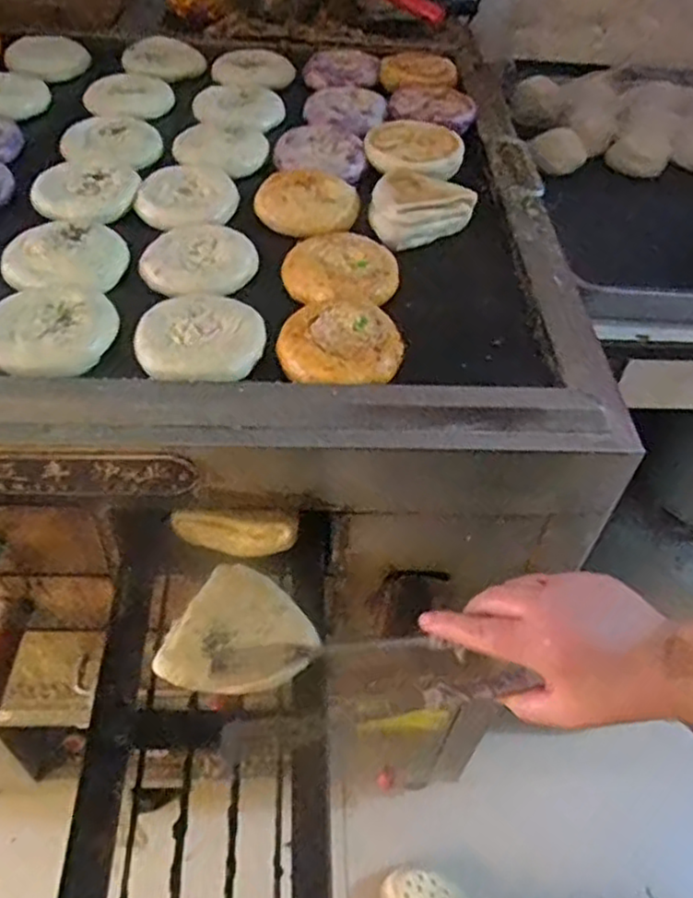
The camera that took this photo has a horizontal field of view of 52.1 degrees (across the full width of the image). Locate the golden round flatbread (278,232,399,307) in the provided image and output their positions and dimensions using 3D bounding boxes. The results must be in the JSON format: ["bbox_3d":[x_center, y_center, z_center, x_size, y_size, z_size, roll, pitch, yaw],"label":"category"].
[{"bbox_3d":[-0.005,-0.164,0.643,0.101,0.021,0.084,4,50,-1],"label":"golden round flatbread"}]

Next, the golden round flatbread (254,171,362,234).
[{"bbox_3d":[-0.040,-0.251,0.716,0.099,0.024,0.086,22,52,13],"label":"golden round flatbread"}]

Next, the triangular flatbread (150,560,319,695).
[{"bbox_3d":[-0.078,0.143,0.545,0.098,0.022,0.105,20,52,12],"label":"triangular flatbread"}]

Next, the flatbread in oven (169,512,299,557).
[{"bbox_3d":[-0.097,0.072,0.613,0.108,0.043,0.019,4,50,-1],"label":"flatbread in oven"}]

